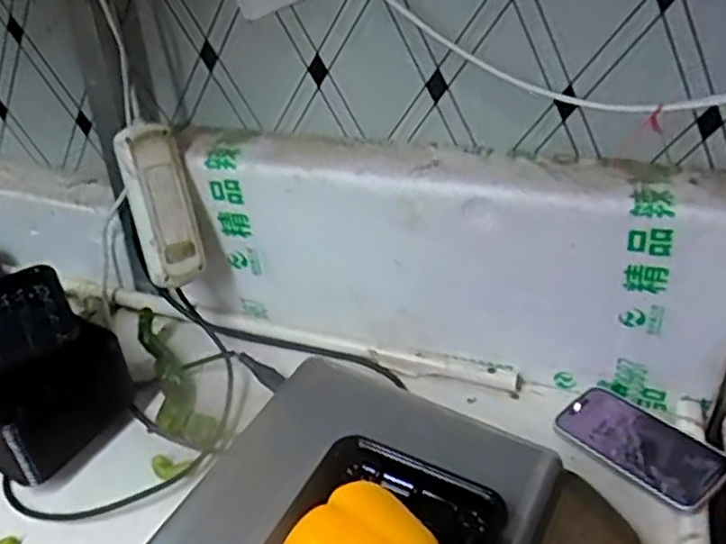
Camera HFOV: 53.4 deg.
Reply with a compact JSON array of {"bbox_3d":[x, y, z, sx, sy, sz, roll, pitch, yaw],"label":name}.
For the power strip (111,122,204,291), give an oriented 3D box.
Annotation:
[{"bbox_3d":[-0.198,-0.066,0.717,0.062,0.160,0.023,-19,15,-30],"label":"power strip"}]

